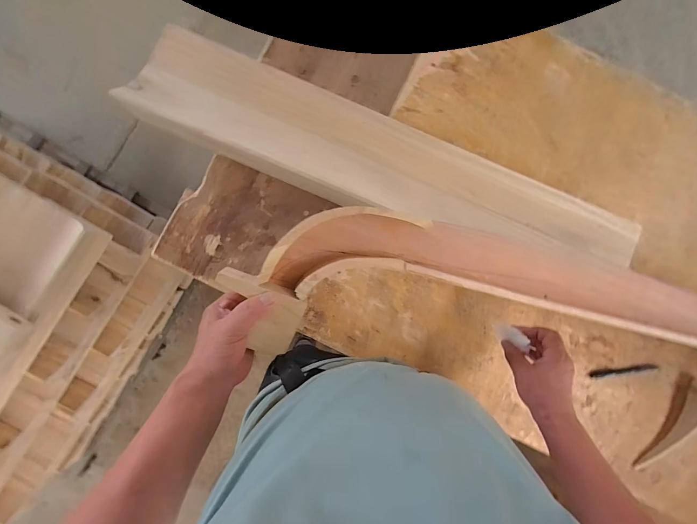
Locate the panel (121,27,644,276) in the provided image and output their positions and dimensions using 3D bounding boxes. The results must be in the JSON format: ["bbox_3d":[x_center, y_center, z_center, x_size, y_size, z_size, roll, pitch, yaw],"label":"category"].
[{"bbox_3d":[0.077,-0.162,0.561,0.903,0.073,0.213,20,84,-4],"label":"panel"}]

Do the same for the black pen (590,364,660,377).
[{"bbox_3d":[0.519,0.205,0.602,0.130,0.011,0.014,-6,86,-6],"label":"black pen"}]

